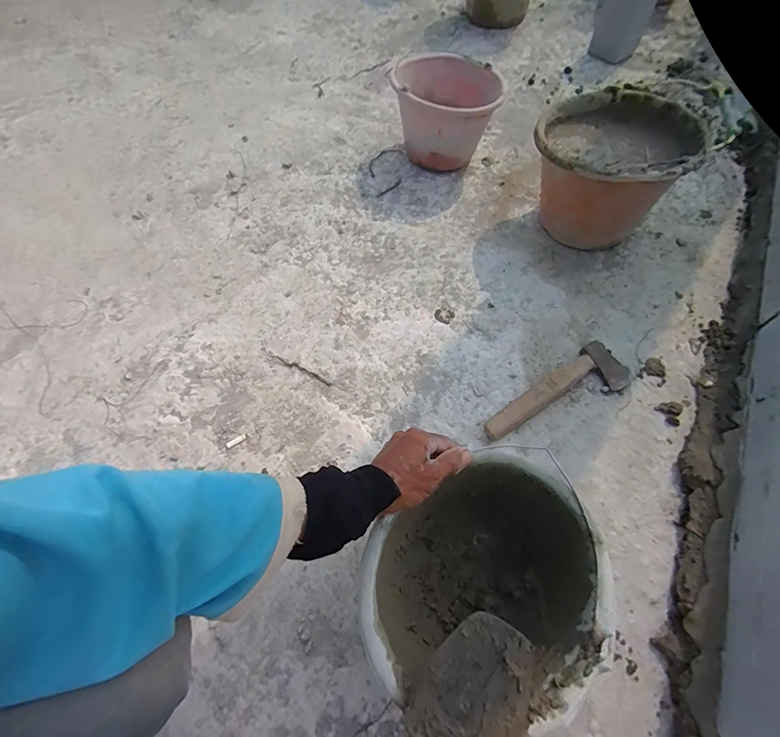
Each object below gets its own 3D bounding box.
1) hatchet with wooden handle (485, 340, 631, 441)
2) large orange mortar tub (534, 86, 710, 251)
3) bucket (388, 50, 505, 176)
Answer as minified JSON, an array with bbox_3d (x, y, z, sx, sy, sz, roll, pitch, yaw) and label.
[{"bbox_3d":[0.279,0.052,0.664,0.261,0.029,0.086,-32,67,-15],"label":"hatchet with wooden handle"},{"bbox_3d":[0.405,-0.379,0.792,0.255,0.205,0.246,0,62,1],"label":"large orange mortar tub"},{"bbox_3d":[0.125,-0.588,0.932,0.224,0.169,0.223,0,63,0],"label":"bucket"}]

